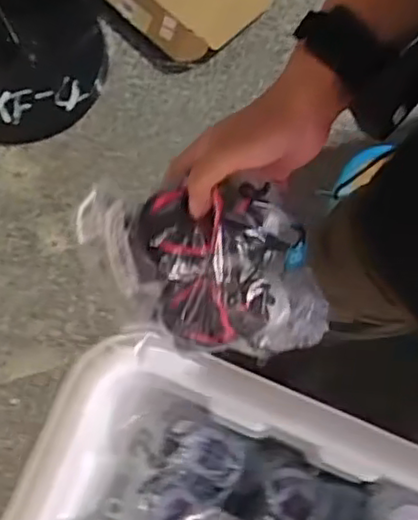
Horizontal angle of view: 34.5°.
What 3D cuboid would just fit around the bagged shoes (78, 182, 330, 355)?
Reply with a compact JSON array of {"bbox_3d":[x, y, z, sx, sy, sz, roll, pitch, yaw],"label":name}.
[{"bbox_3d":[-0.011,0.005,0.535,0.209,0.097,0.115,5,76,3],"label":"bagged shoes"}]

